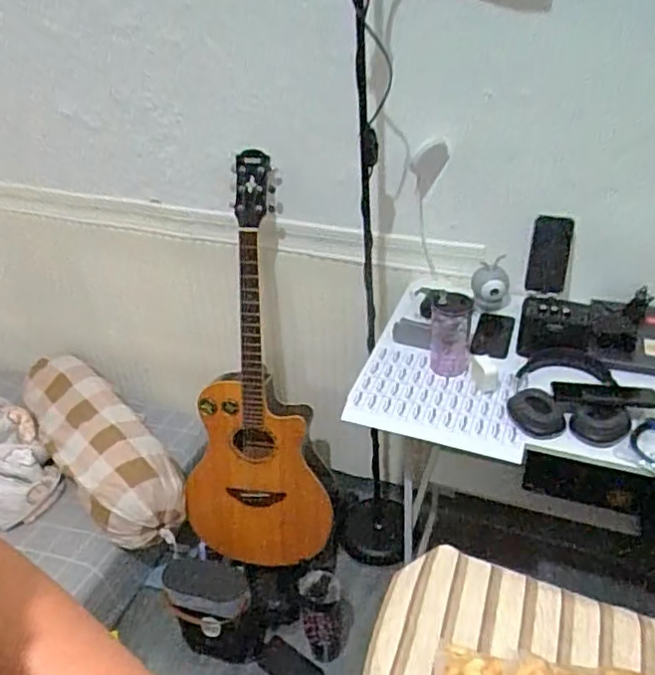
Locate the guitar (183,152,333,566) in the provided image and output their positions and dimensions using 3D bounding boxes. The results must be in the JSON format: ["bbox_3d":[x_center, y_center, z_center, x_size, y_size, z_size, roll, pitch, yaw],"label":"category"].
[{"bbox_3d":[-0.178,0.083,1.460,0.361,0.971,0.117,2,18,11],"label":"guitar"}]

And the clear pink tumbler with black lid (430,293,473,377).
[{"bbox_3d":[0.217,-0.007,1.102,0.073,0.136,0.066,2,36,9],"label":"clear pink tumbler with black lid"}]

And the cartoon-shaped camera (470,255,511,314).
[{"bbox_3d":[0.330,-0.102,1.266,0.080,0.093,0.075,6,37,14],"label":"cartoon-shaped camera"}]

